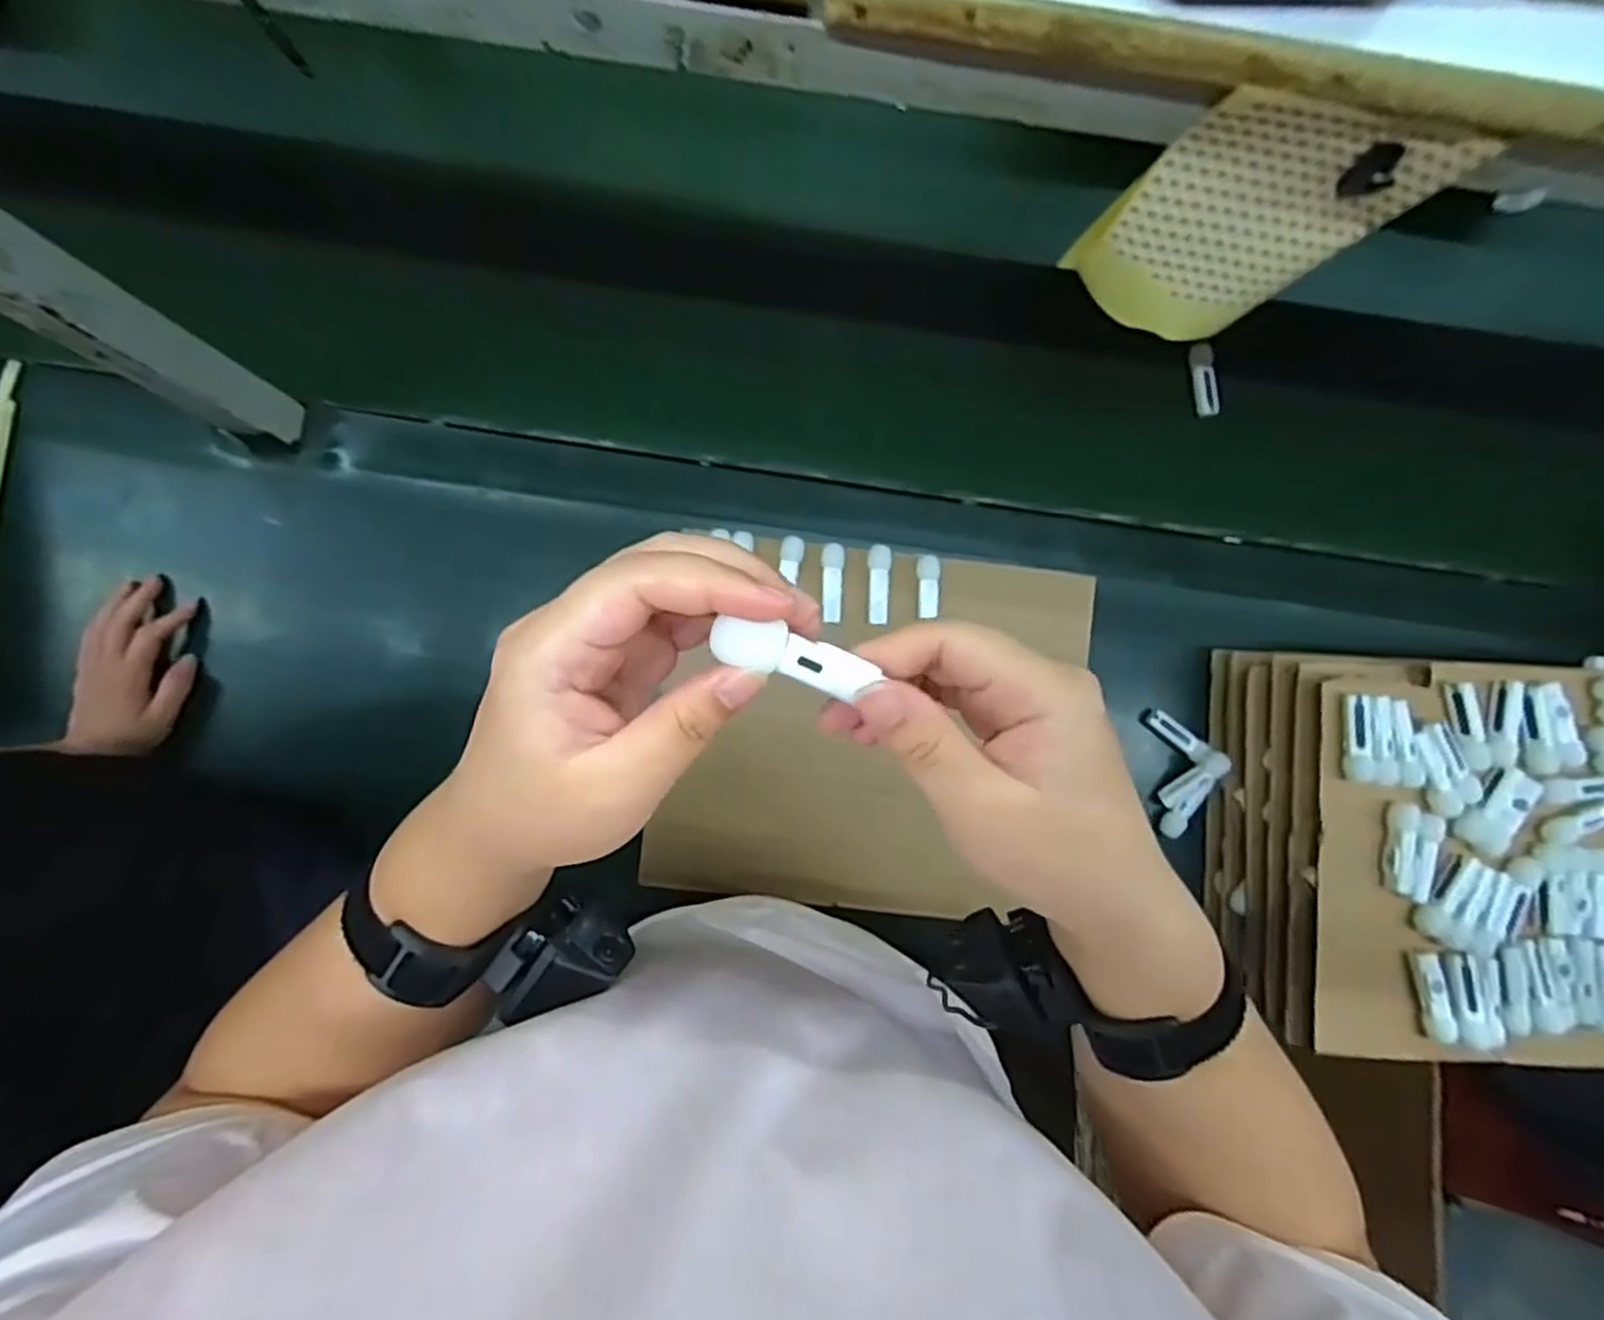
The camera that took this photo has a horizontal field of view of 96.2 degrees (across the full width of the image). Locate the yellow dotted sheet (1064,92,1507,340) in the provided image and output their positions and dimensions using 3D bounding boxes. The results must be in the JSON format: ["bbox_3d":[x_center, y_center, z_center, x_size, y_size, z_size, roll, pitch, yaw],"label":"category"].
[{"bbox_3d":[0.175,-0.172,0.286,0.103,0.117,0.016,11,85,-1],"label":"yellow dotted sheet"}]

